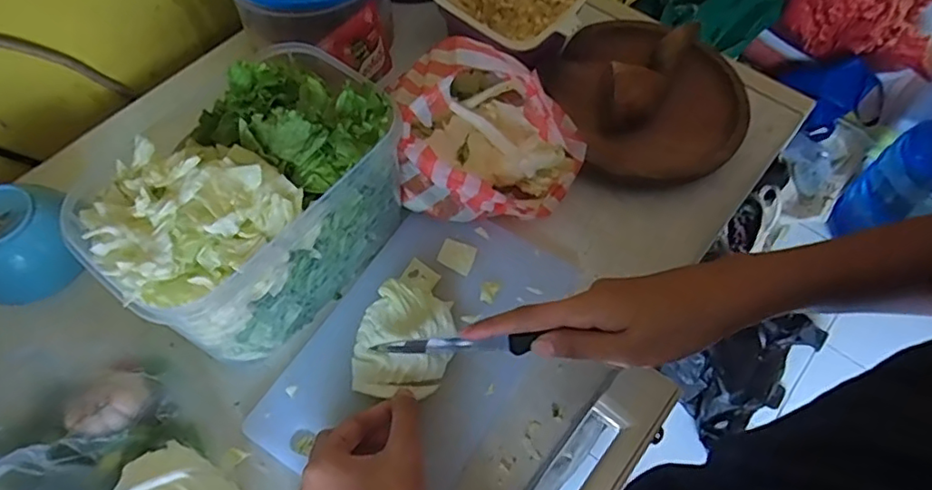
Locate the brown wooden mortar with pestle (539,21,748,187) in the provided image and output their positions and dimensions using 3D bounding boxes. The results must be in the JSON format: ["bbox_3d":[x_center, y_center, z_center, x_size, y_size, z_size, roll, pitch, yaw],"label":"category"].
[{"bbox_3d":[0.170,-0.147,0.535,0.166,0.051,0.186,-17,62,-6],"label":"brown wooden mortar with pestle"}]

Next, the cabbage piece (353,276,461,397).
[{"bbox_3d":[-0.044,0.066,0.417,0.063,0.044,0.077,10,62,8],"label":"cabbage piece"}]

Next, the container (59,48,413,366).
[{"bbox_3d":[-0.144,-0.028,0.420,0.118,0.135,0.198,35,68,19],"label":"container"}]

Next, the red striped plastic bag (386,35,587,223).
[{"bbox_3d":[0.007,-0.090,0.469,0.150,0.105,0.130,37,69,20],"label":"red striped plastic bag"}]

